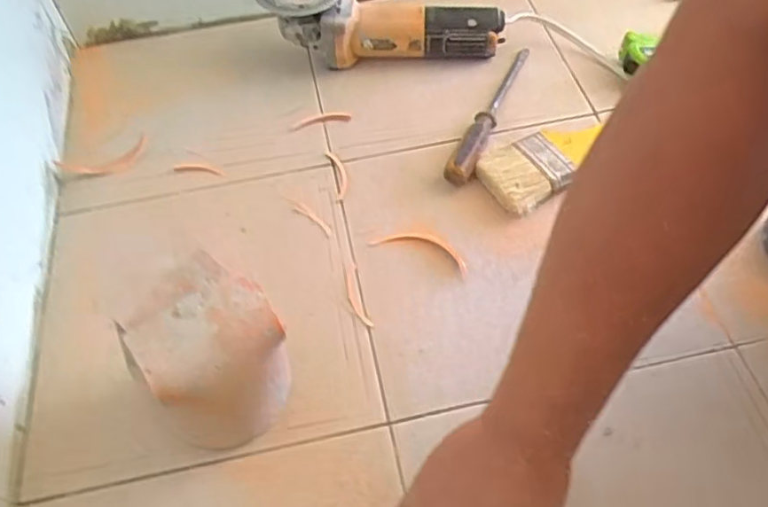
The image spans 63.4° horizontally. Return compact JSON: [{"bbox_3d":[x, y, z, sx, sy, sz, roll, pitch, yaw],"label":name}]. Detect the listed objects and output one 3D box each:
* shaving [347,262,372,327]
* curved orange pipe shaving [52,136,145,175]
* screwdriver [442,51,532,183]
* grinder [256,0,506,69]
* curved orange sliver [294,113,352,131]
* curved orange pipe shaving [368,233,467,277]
[{"bbox_3d":[-0.026,0.038,0.572,0.014,0.004,0.069,-14,54,-4],"label":"shaving"},{"bbox_3d":[-0.303,-0.101,0.677,0.093,0.011,0.032,-24,70,-14],"label":"curved orange pipe shaving"},{"bbox_3d":[0.113,-0.159,0.684,0.031,0.031,0.238,17,58,17],"label":"screwdriver"},{"bbox_3d":[-0.003,-0.265,0.727,0.276,0.095,0.084,8,56,7],"label":"grinder"},{"bbox_3d":[-0.070,-0.152,0.707,0.065,0.004,0.018,-8,54,0],"label":"curved orange sliver"},{"bbox_3d":[0.036,-0.007,0.597,0.098,0.004,0.030,18,58,17],"label":"curved orange pipe shaving"}]

